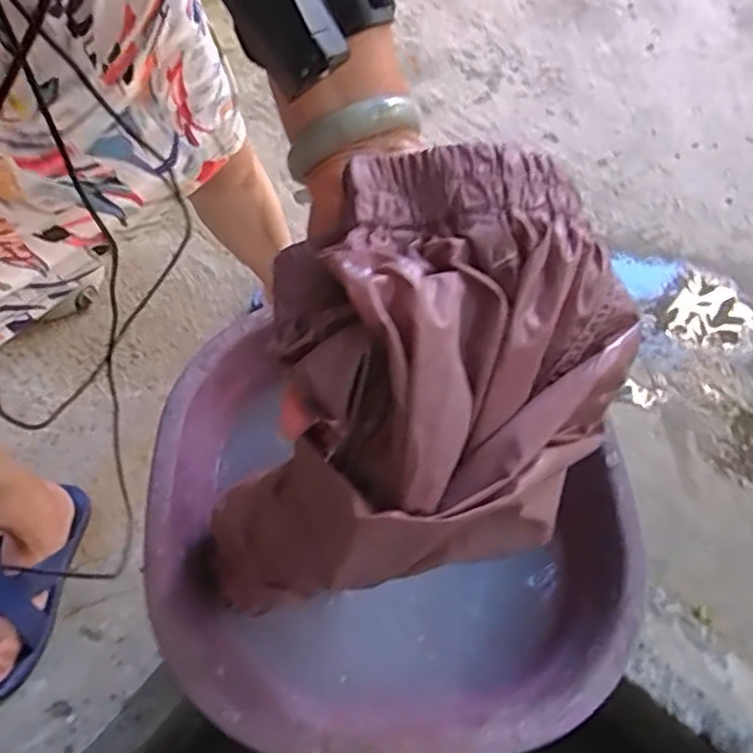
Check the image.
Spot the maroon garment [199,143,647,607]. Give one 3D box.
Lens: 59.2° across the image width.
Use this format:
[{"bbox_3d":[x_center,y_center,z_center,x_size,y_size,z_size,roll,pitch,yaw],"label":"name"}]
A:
[{"bbox_3d":[0.021,0.007,0.293,0.147,0.113,0.204,31,63,15],"label":"maroon garment"}]

